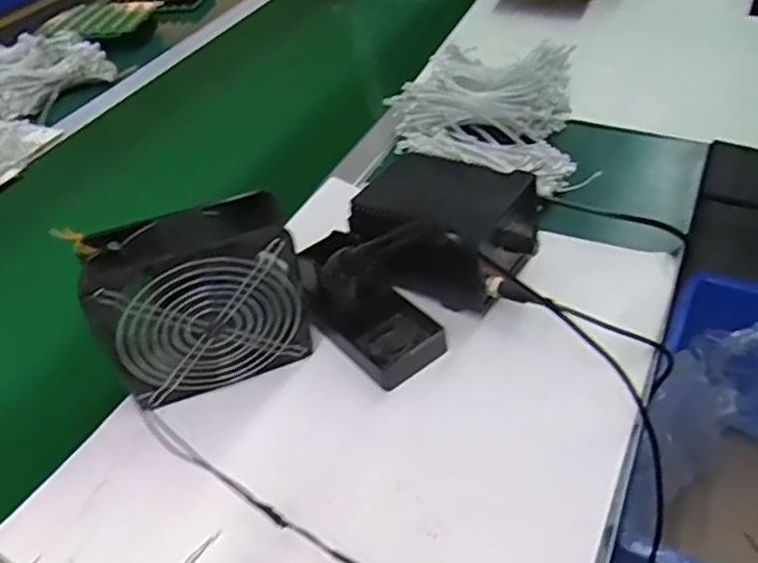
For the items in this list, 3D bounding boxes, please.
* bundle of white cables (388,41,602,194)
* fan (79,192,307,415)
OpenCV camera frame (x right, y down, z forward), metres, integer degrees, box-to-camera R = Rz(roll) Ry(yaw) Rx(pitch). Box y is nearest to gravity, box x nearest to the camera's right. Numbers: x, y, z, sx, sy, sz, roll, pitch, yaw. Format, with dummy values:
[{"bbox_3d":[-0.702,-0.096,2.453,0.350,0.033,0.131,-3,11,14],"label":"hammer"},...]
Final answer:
[{"bbox_3d":[0.147,-0.219,0.799,0.266,0.087,0.219,28,53,31],"label":"bundle of white cables"},{"bbox_3d":[-0.140,0.018,0.524,0.157,0.148,0.060,-18,45,-13],"label":"fan"}]

